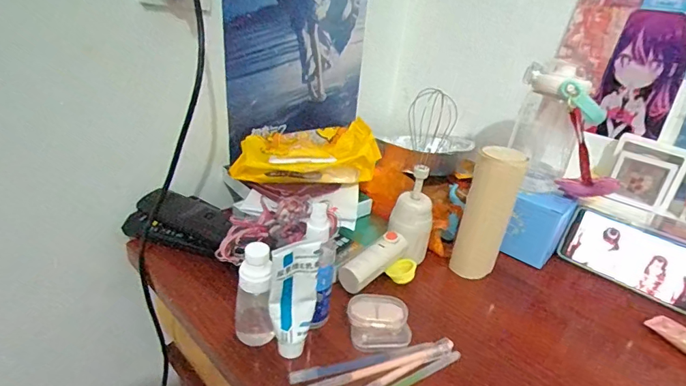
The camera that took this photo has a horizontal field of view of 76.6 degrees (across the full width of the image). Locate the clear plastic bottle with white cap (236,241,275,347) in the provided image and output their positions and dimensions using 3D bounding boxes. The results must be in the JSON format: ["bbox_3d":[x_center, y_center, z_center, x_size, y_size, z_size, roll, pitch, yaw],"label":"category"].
[{"bbox_3d":[-0.083,0.101,0.412,0.034,0.118,0.029,0,29,-13],"label":"clear plastic bottle with white cap"}]

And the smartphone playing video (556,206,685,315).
[{"bbox_3d":[0.383,0.085,0.574,0.167,0.081,0.012,27,11,34],"label":"smartphone playing video"}]

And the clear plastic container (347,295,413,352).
[{"bbox_3d":[0.036,0.134,0.449,0.061,0.033,0.048,-1,29,-15],"label":"clear plastic container"}]

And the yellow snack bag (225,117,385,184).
[{"bbox_3d":[-0.058,-0.068,0.647,0.200,0.057,0.135,2,28,-10],"label":"yellow snack bag"}]

